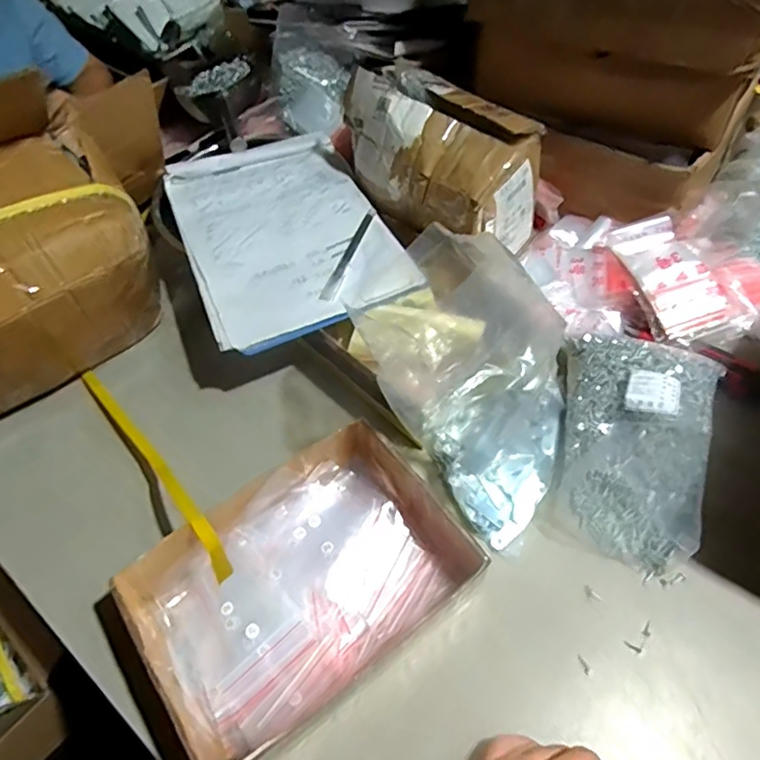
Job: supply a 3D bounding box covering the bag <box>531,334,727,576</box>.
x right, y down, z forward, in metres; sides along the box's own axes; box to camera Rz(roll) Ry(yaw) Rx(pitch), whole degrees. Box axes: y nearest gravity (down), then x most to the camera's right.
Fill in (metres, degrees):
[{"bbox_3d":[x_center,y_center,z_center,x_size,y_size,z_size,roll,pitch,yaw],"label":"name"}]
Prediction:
[{"bbox_3d":[0.245,0.052,0.559,0.140,0.082,0.223,15,56,13],"label":"bag"}]

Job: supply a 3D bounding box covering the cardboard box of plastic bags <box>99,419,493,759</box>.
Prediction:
[{"bbox_3d":[-0.069,0.173,0.488,0.265,0.069,0.185,-32,59,-19],"label":"cardboard box of plastic bags"}]

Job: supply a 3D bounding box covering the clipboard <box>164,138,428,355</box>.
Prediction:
[{"bbox_3d":[-0.111,-0.173,0.674,0.212,0.019,0.295,-20,56,-11],"label":"clipboard"}]

